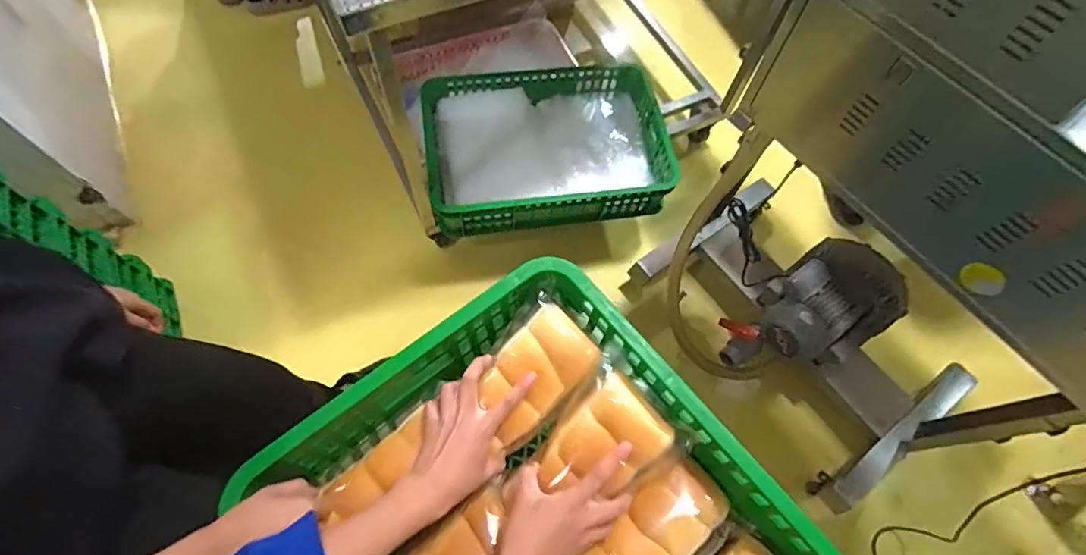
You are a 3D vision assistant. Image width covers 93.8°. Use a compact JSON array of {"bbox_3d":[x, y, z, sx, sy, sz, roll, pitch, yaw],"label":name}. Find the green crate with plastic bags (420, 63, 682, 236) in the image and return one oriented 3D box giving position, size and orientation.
[{"bbox_3d":[0.003,-0.363,1.367,0.658,0.128,0.501,-7,66,-5],"label":"green crate with plastic bags"}]

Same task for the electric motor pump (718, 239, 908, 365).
[{"bbox_3d":[0.636,0.098,1.205,0.345,0.223,0.244,-32,70,-15],"label":"electric motor pump"}]

